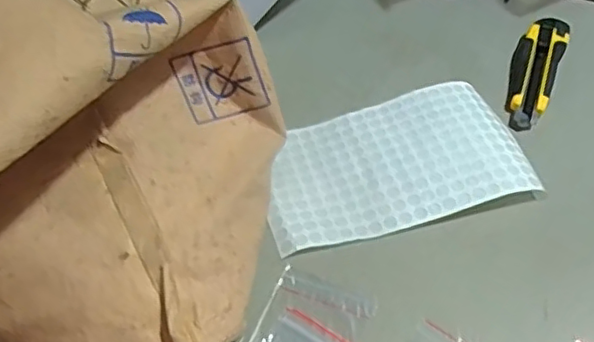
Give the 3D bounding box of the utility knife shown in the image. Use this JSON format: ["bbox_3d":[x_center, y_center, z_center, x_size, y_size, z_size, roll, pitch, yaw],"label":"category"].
[{"bbox_3d":[0.223,-0.096,0.566,0.044,0.021,0.150,20,51,18],"label":"utility knife"}]

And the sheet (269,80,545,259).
[{"bbox_3d":[0.078,-0.009,0.494,0.209,0.025,0.129,-10,48,-9],"label":"sheet"}]

